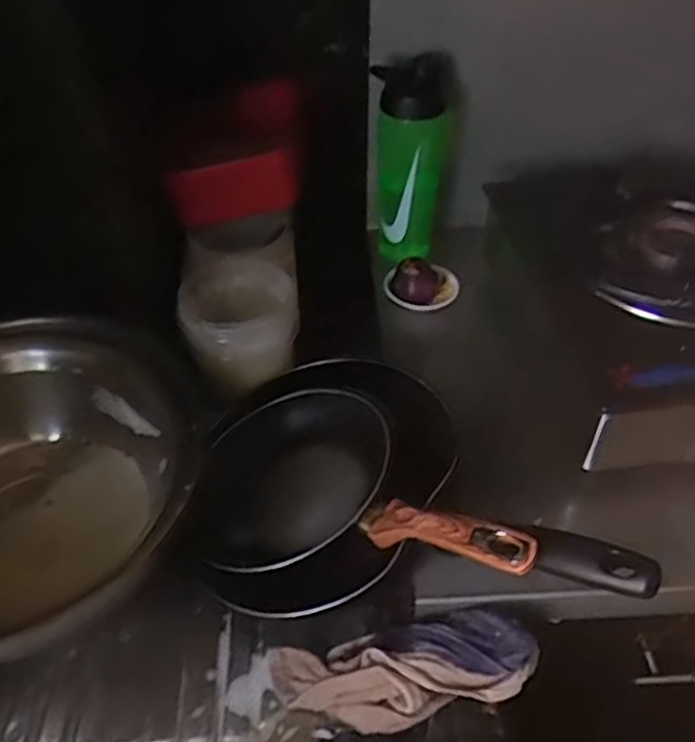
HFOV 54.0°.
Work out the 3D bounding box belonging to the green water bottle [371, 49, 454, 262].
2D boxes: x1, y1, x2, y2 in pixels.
[{"bbox_3d":[0.073,-0.242,0.803,0.077,0.253,0.068,7,44,7],"label":"green water bottle"}]

